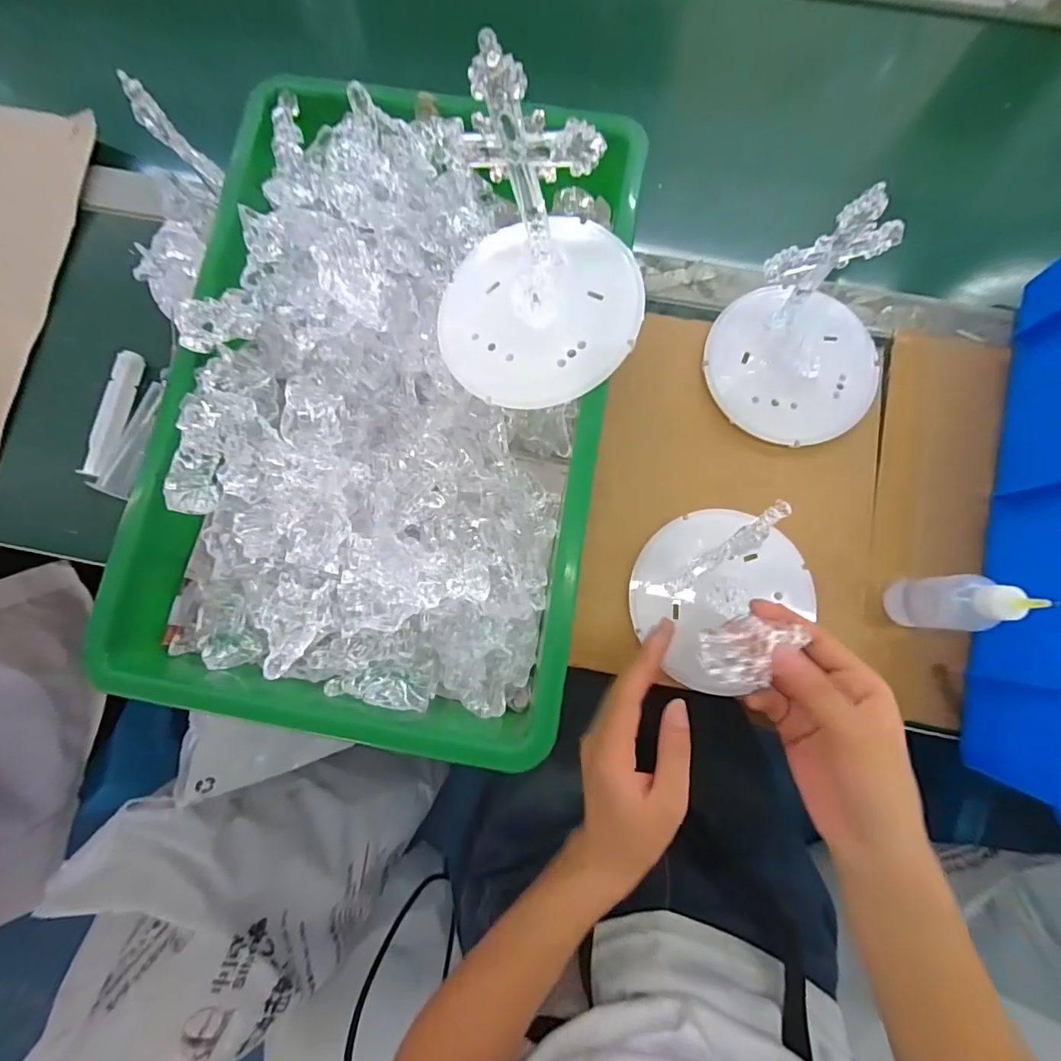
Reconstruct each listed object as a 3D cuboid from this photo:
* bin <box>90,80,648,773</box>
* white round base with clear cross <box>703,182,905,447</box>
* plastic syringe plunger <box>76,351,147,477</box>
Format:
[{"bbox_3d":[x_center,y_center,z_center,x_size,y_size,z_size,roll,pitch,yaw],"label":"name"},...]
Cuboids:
[{"bbox_3d":[-0.088,-0.081,0.320,0.272,0.079,0.405,9,81,3],"label":"bin"},{"bbox_3d":[0.203,-0.138,0.332,0.126,0.113,0.124,0,81,1],"label":"white round base with clear cross"},{"bbox_3d":[-0.332,-0.093,0.390,0.014,0.018,0.104,10,81,3],"label":"plastic syringe plunger"}]

